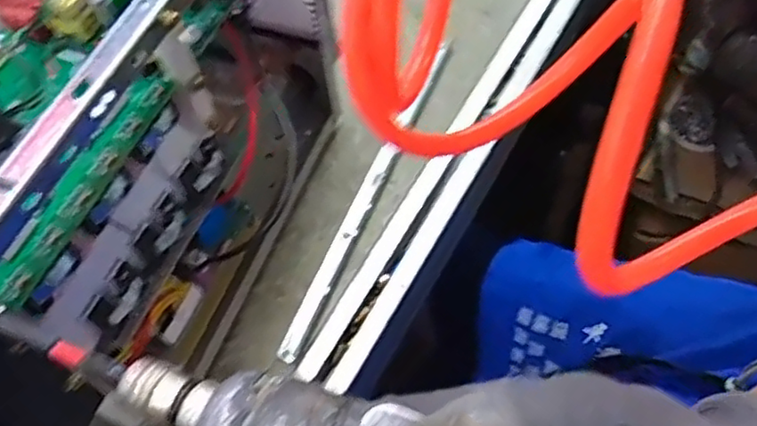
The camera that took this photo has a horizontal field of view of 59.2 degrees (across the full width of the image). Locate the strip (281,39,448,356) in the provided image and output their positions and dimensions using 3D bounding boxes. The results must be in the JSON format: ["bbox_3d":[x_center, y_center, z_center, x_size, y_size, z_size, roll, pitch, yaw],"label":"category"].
[{"bbox_3d":[-0.004,-0.023,0.520,0.017,0.008,0.299,14,64,27],"label":"strip"}]

